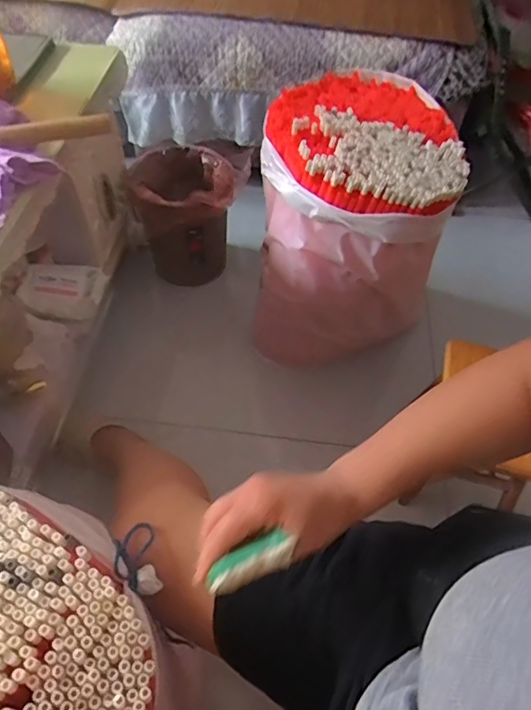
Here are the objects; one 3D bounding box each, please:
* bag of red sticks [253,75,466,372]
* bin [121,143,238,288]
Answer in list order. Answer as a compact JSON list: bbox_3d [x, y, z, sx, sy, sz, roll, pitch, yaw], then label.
[{"bbox_3d":[0.156,-0.208,0.985,0.327,0.516,0.345,17,54,10],"label":"bag of red sticks"},{"bbox_3d":[-0.194,-0.325,1.233,0.228,0.273,0.228,4,53,1],"label":"bin"}]

